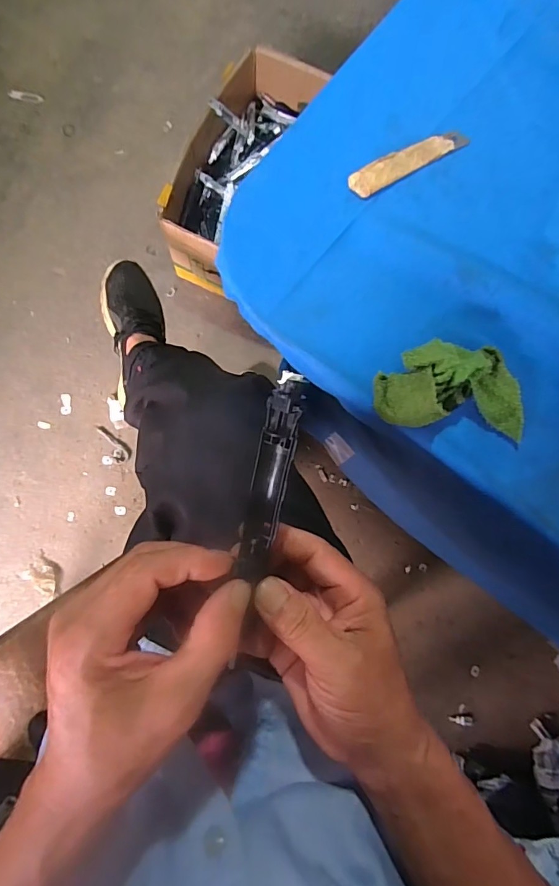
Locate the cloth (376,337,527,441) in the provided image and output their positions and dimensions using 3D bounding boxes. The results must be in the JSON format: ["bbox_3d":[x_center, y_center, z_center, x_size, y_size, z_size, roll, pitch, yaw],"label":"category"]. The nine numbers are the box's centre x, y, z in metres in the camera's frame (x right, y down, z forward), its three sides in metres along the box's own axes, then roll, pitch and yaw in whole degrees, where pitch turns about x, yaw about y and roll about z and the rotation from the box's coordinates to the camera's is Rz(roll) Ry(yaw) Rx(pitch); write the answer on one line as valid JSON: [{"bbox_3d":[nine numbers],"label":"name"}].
[{"bbox_3d":[0.128,-0.043,0.334,0.117,0.042,0.068,4,82,-4],"label":"cloth"}]

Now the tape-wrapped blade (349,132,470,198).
[{"bbox_3d":[0.110,-0.241,0.383,0.113,0.004,0.024,-31,86,-7],"label":"tape-wrapped blade"}]

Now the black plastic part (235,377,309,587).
[{"bbox_3d":[-0.006,0.022,0.252,0.018,0.013,0.122,12,104,-3],"label":"black plastic part"}]

